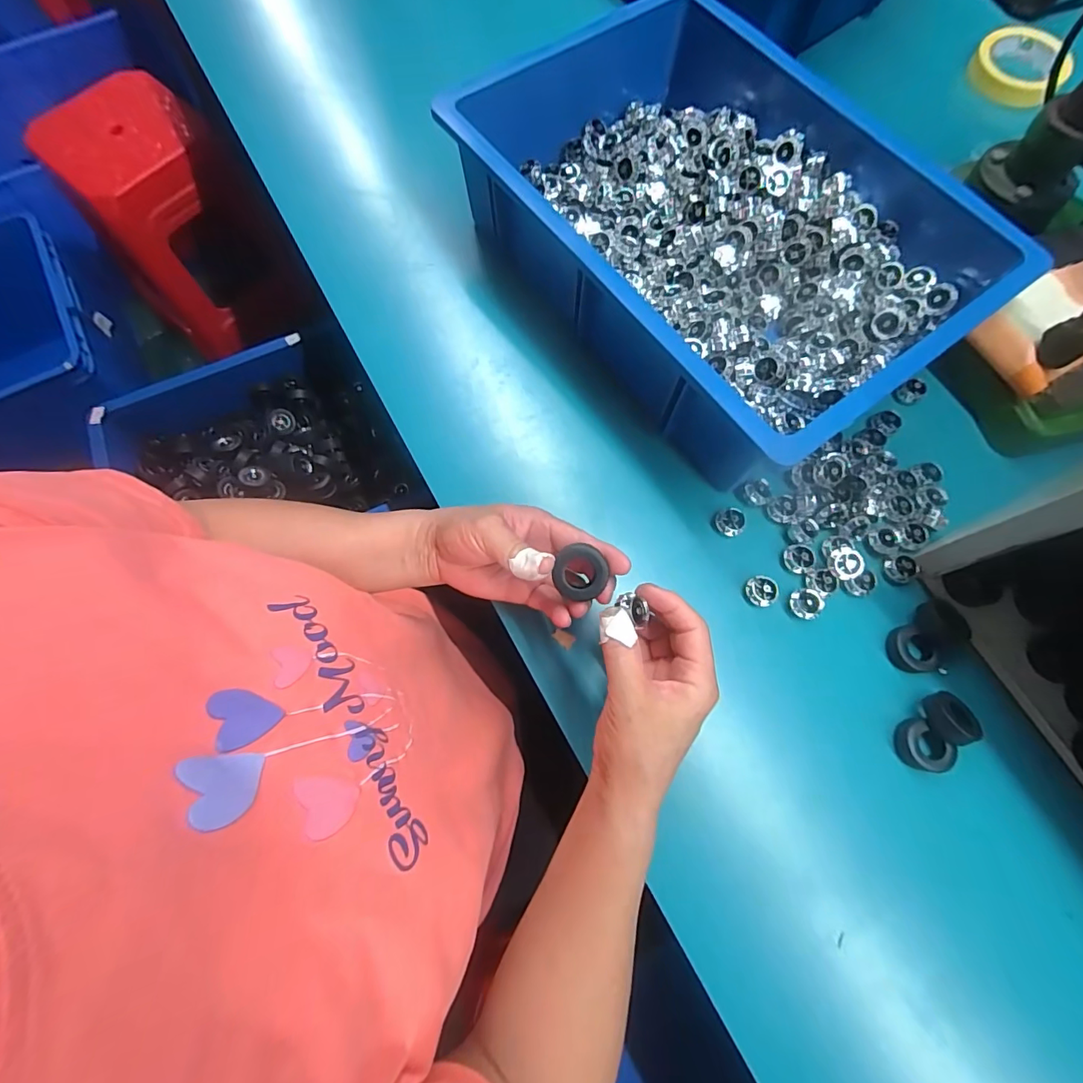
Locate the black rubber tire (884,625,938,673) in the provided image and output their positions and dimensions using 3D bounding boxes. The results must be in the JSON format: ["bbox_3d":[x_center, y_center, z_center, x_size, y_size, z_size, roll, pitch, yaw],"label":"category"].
[{"bbox_3d":[0.301,0.087,0.391,0.032,0.017,0.037,-4,73,0],"label":"black rubber tire"}]

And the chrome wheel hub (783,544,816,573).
[{"bbox_3d":[0.217,0.014,0.405,0.024,0.006,0.022,0,73,1],"label":"chrome wheel hub"}]

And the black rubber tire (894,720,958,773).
[{"bbox_3d":[0.288,0.156,0.366,0.029,0.019,0.034,-36,76,-9],"label":"black rubber tire"}]

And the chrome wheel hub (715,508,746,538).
[{"bbox_3d":[0.161,-0.016,0.415,0.021,0.012,0.023,0,73,1],"label":"chrome wheel hub"}]

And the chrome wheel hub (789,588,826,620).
[{"bbox_3d":[0.216,0.051,0.392,0.023,0.014,0.024,0,73,1],"label":"chrome wheel hub"}]

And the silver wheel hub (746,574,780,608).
[{"bbox_3d":[0.181,0.041,0.398,0.023,0.012,0.025,0,73,1],"label":"silver wheel hub"}]

